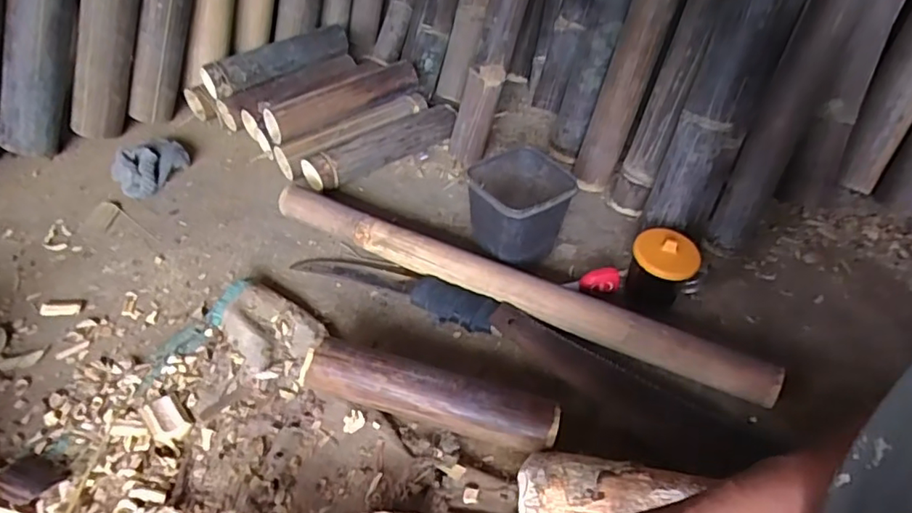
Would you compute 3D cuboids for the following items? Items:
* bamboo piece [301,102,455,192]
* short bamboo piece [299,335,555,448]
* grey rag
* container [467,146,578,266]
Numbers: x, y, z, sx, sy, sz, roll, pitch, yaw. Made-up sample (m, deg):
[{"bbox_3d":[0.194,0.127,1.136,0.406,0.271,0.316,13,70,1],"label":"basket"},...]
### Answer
[{"bbox_3d":[-0.118,-0.175,0.933,0.268,0.058,0.063,-26,51,-28],"label":"bamboo piece"},{"bbox_3d":[-0.030,0.147,0.605,0.265,0.060,0.048,13,44,9],"label":"short bamboo piece"},{"bbox_3d":[-0.467,-0.138,0.890,0.112,0.049,0.082,-23,50,-26],"label":"grey rag"},{"bbox_3d":[0.079,-0.053,0.764,0.122,0.125,0.112,-20,48,-23],"label":"container"}]

